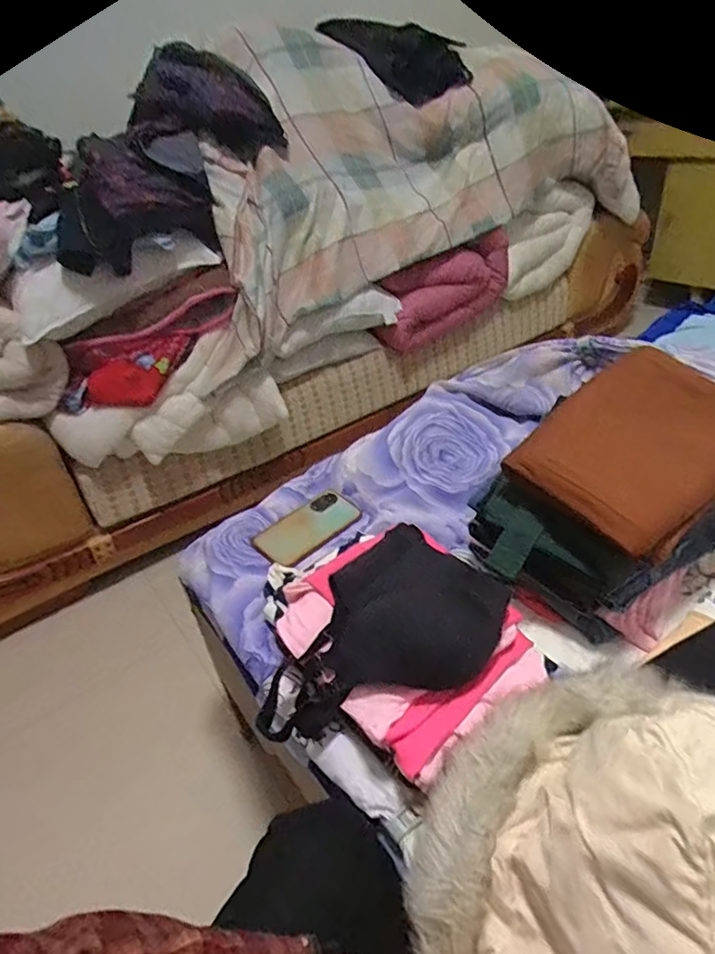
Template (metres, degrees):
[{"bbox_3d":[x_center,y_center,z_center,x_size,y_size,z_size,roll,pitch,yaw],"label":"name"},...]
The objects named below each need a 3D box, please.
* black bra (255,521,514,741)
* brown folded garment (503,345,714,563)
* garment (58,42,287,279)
[{"bbox_3d":[0.022,0.180,0.577,0.254,0.127,0.162,-26,39,-25],"label":"black bra"},{"bbox_3d":[0.297,-0.034,0.581,0.209,0.027,0.178,-42,67,-6],"label":"brown folded garment"},{"bbox_3d":[-0.412,-0.686,1.235,0.238,0.241,0.624,13,63,26],"label":"garment"}]

